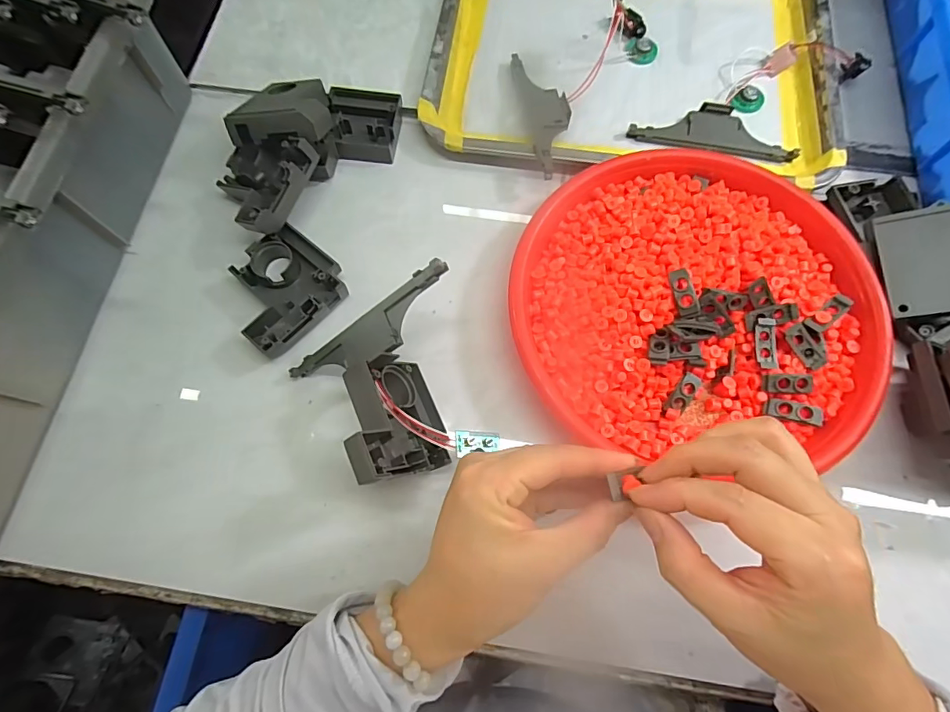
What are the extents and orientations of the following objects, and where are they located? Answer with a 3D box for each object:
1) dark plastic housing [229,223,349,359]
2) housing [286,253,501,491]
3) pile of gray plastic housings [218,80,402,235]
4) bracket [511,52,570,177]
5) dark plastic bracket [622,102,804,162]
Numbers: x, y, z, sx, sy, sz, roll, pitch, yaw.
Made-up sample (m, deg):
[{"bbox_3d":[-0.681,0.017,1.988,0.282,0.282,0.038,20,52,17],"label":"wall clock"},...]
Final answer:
[{"bbox_3d":[-0.144,-0.049,0.347,0.074,0.020,0.081,39,77,12],"label":"dark plastic housing"},{"bbox_3d":[-0.056,0.023,0.296,0.110,0.075,0.109,-19,74,-5],"label":"housing"},{"bbox_3d":[-0.139,-0.177,0.370,0.103,0.060,0.164,40,77,12],"label":"pile of gray plastic housings"},{"bbox_3d":[0.060,-0.204,0.391,0.035,0.023,0.134,-9,73,-2],"label":"bracket"},{"bbox_3d":[0.201,-0.191,0.395,0.136,0.010,0.043,9,73,4],"label":"dark plastic bracket"}]

